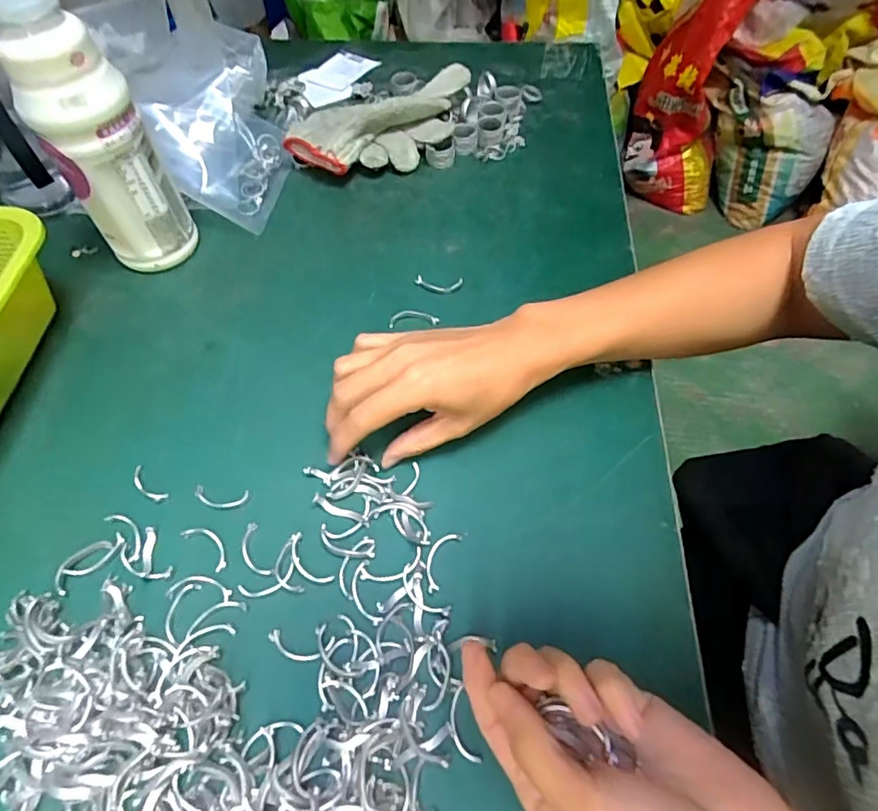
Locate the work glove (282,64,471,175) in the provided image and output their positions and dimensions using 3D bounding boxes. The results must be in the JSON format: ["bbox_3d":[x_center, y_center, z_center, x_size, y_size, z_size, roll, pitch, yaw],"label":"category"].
[{"bbox_3d":[-0.053,-0.273,0.518,0.184,0.043,0.120,-9,58,-5],"label":"work glove"}]

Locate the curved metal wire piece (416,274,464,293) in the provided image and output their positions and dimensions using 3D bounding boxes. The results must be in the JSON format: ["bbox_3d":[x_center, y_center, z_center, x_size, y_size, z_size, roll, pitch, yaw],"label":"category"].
[{"bbox_3d":[0.000,-0.096,0.425,0.038,0.005,0.012,7,58,5],"label":"curved metal wire piece"}]

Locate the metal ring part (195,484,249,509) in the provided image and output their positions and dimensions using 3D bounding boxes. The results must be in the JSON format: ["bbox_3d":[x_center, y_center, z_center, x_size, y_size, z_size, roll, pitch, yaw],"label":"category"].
[{"bbox_3d":[-0.135,0.056,0.331,0.034,0.004,0.013,6,58,4],"label":"metal ring part"}]

